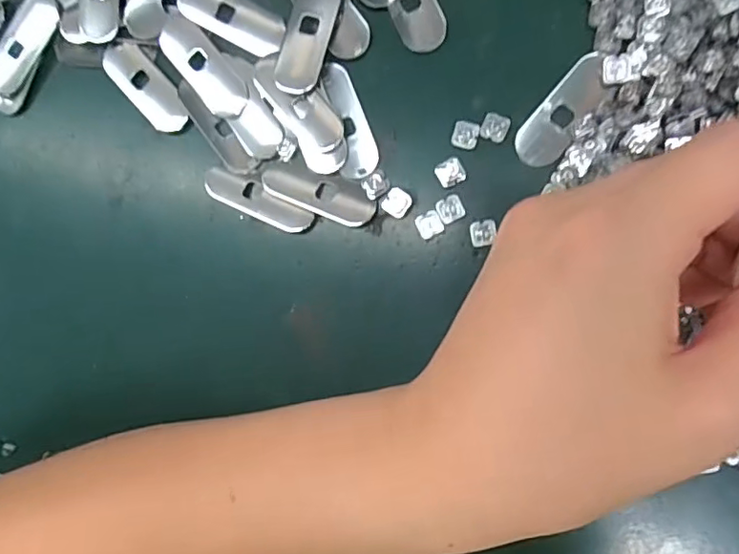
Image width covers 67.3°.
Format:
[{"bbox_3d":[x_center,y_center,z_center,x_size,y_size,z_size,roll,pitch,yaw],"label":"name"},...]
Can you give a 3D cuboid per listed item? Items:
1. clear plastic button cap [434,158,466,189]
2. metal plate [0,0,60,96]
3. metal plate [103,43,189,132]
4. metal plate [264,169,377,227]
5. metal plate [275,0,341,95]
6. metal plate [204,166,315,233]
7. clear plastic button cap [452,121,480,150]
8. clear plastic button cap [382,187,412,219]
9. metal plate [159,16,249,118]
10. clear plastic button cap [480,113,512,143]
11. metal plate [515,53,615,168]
[{"bbox_3d":[0.033,-0.043,0.225,0.011,0.004,0.011,-29,85,8],"label":"clear plastic button cap"},{"bbox_3d":[-0.160,-0.106,0.255,0.018,0.004,0.049,39,96,8],"label":"metal plate"},{"bbox_3d":[-0.101,-0.086,0.250,0.019,0.006,0.047,-40,83,7],"label":"metal plate"},{"bbox_3d":[-0.021,-0.036,0.235,0.049,0.004,0.018,24,94,9],"label":"metal plate"},{"bbox_3d":[-0.026,-0.101,0.233,0.019,0.004,0.049,15,92,10],"label":"metal plate"},{"bbox_3d":[-0.048,-0.033,0.238,0.051,0.004,0.014,28,94,9],"label":"metal plate"},{"bbox_3d":[0.039,-0.058,0.225,0.010,0.004,0.011,15,92,10],"label":"clear plastic button cap"},{"bbox_3d":[0.011,-0.031,0.229,0.010,0.004,0.011,38,96,8],"label":"clear plastic button cap"},{"bbox_3d":[-0.073,-0.092,0.240,0.018,0.004,0.051,-40,83,7],"label":"metal plate"},{"bbox_3d":[0.051,-0.060,0.223,0.010,0.004,0.011,21,93,9],"label":"clear plastic button cap"},{"bbox_3d":[0.077,-0.065,0.219,0.019,0.004,0.046,40,96,8],"label":"metal plate"}]

